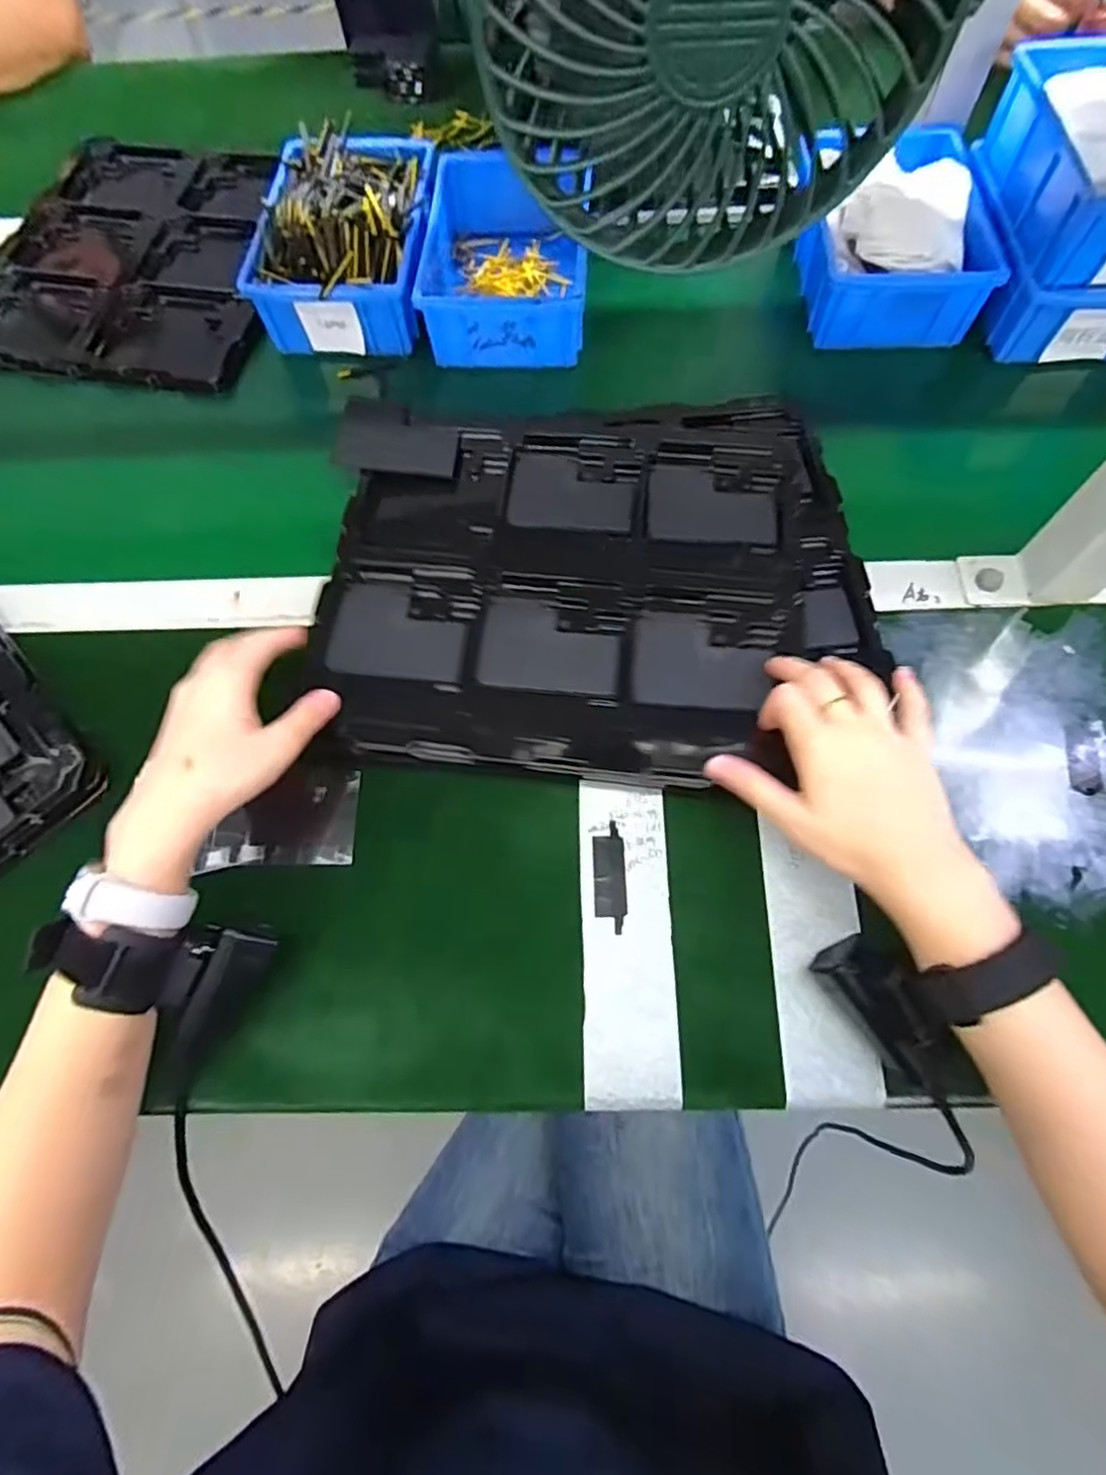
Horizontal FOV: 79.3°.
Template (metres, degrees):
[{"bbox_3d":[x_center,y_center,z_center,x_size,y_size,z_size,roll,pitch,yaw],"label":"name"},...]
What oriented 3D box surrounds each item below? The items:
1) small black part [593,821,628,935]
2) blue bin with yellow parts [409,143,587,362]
[{"bbox_3d":[0.034,0.083,0.400,0.020,0.004,0.063,0,67,2],"label":"small black part"},{"bbox_3d":[-0.039,-0.399,0.573,0.131,0.065,0.162,3,67,3],"label":"blue bin with yellow parts"}]

